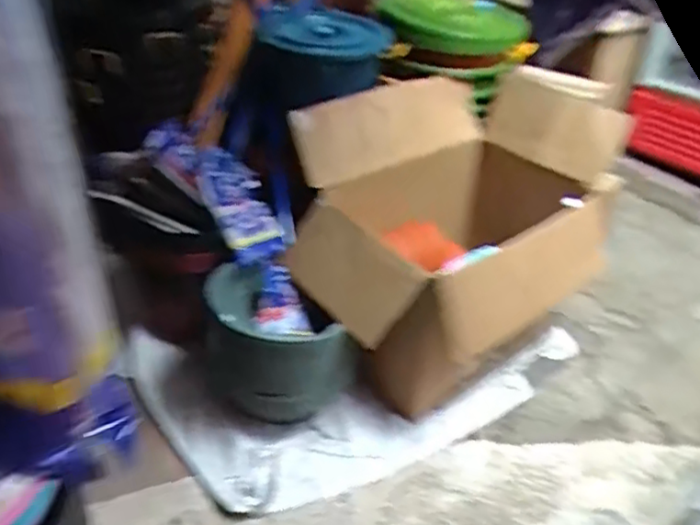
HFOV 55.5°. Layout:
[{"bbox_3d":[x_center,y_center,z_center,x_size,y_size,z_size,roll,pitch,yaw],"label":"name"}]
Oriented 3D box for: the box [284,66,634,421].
[{"bbox_3d":[0.290,-0.092,1.871,0.875,0.631,0.620,-19,40,-28],"label":"box"}]

